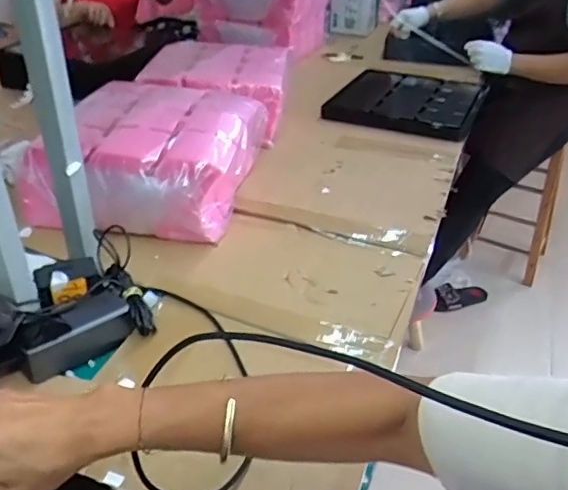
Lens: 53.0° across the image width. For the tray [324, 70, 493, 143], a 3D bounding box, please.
[{"bbox_3d":[0.326,-0.389,1.463,0.352,0.038,0.472,15,35,18],"label":"tray"}]

